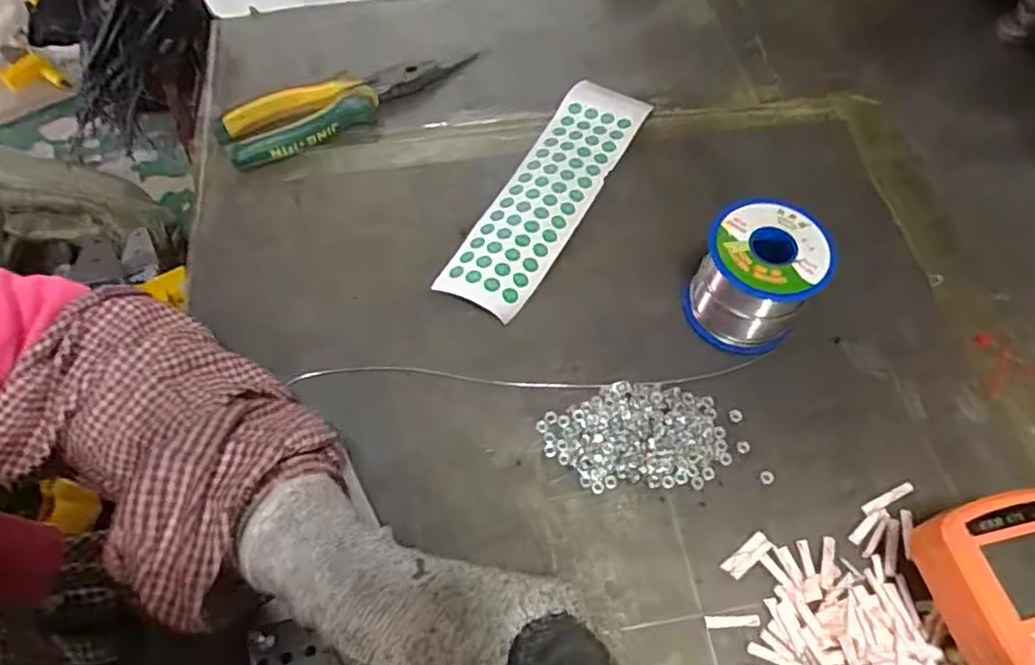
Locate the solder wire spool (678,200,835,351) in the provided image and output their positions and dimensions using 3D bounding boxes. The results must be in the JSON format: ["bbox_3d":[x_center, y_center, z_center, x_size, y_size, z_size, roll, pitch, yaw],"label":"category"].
[{"bbox_3d":[0.136,-0.032,0.363,0.063,0.065,0.061,0,61,0],"label":"solder wire spool"}]

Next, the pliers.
[{"bbox_3d":[-0.120,-0.166,0.458,0.186,0.025,0.045,-25,64,-14],"label":"pliers"}]

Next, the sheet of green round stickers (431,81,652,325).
[{"bbox_3d":[0.023,-0.100,0.431,0.059,0.011,0.212,26,64,14],"label":"sheet of green round stickers"}]

